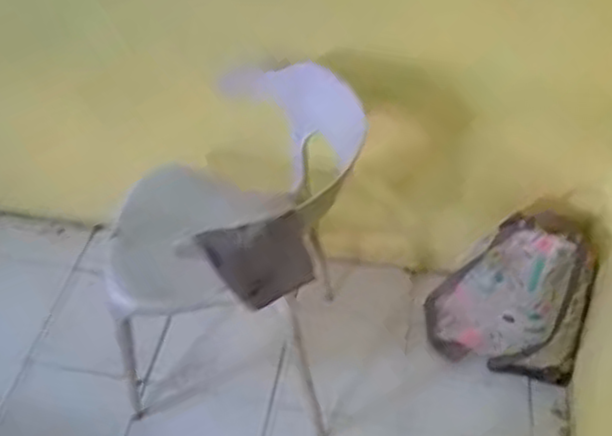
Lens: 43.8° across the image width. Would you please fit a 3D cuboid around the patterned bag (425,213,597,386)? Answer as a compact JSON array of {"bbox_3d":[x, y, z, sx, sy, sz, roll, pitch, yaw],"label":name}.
[{"bbox_3d":[0.499,0.193,1.833,0.352,0.424,0.215,2,46,1],"label":"patterned bag"}]

